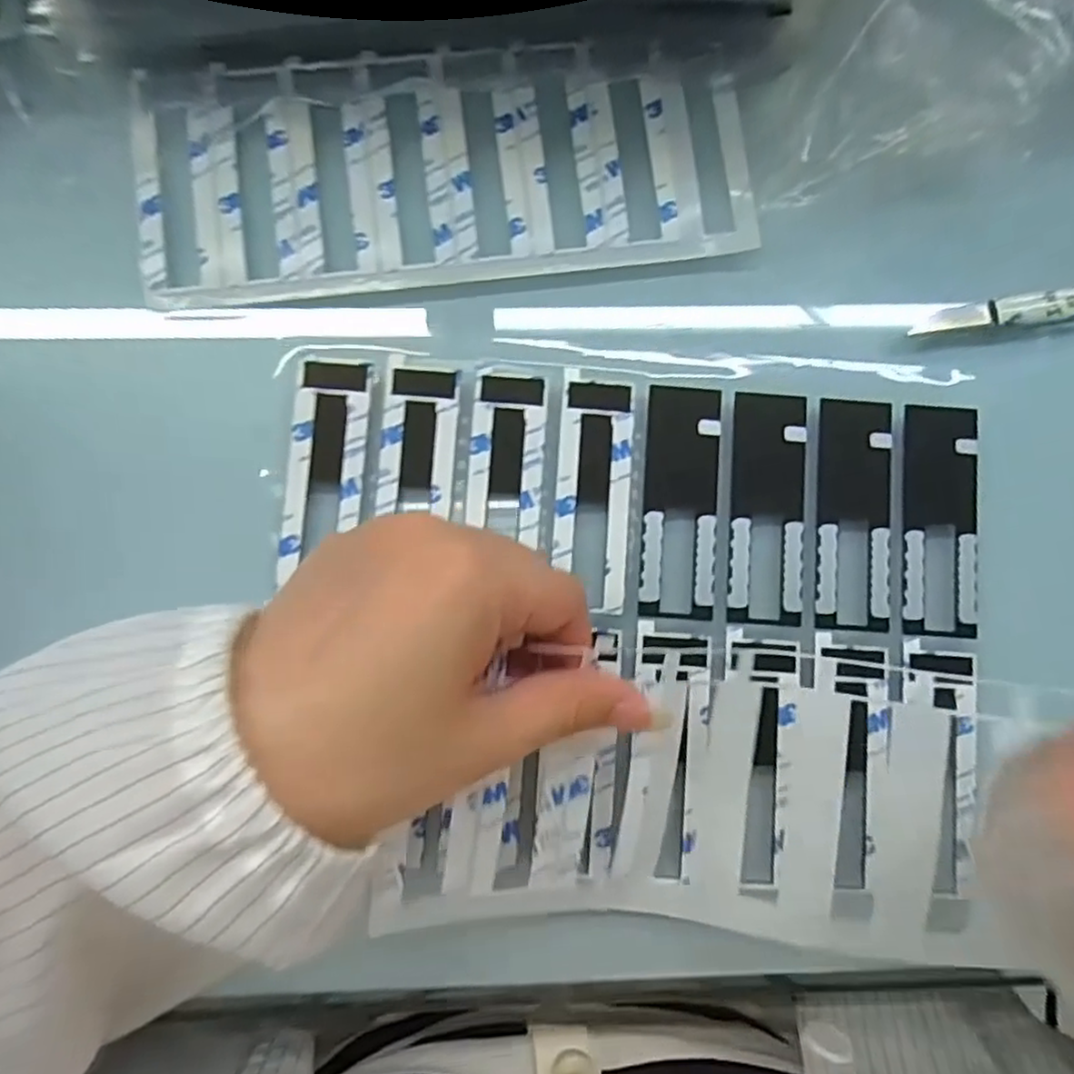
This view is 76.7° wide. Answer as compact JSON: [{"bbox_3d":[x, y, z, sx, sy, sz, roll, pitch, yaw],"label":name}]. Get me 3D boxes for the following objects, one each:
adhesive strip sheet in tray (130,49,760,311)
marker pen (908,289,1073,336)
[{"bbox_3d":[-0.035,-0.143,0.260,0.227,0.006,0.093,-7,85,-3],"label":"adhesive strip sheet in tray"},{"bbox_3d":[0.197,-0.089,0.259,0.104,0.006,0.012,-9,84,6],"label":"marker pen"}]

